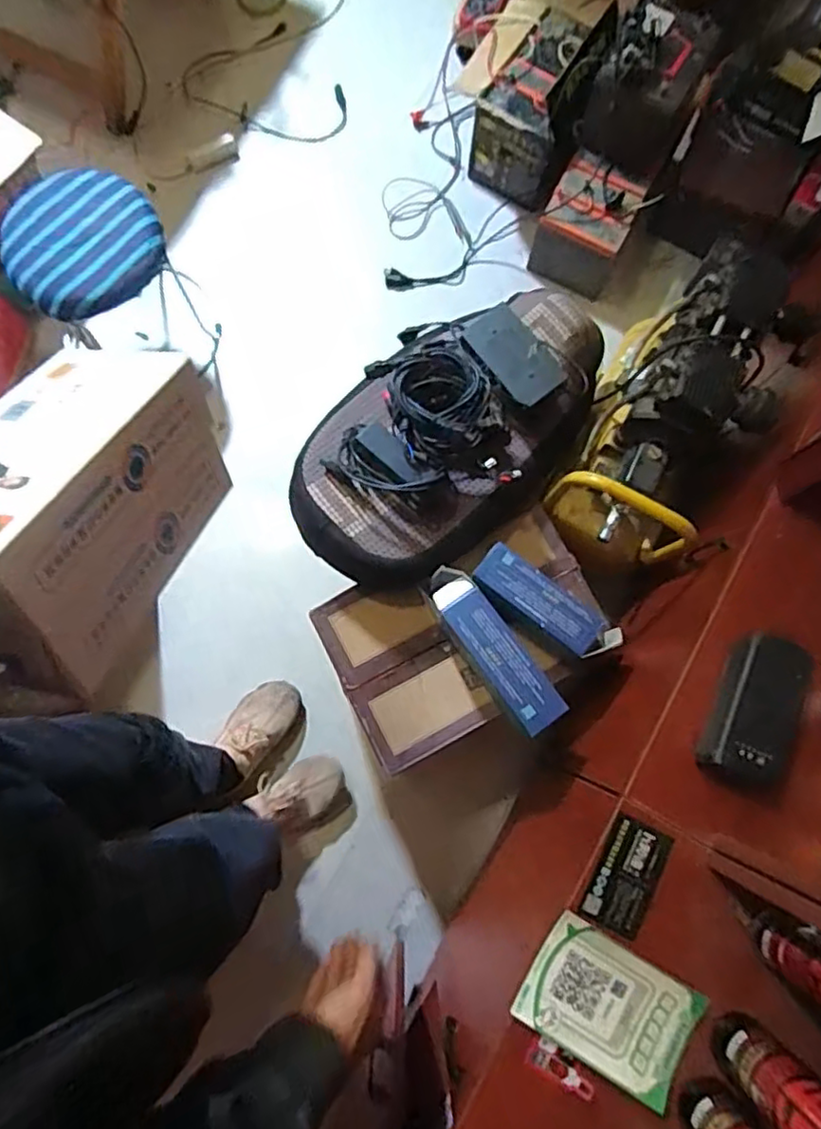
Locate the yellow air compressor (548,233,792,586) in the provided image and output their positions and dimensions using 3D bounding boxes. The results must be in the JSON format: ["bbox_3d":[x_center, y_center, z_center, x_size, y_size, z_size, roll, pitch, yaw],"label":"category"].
[{"bbox_3d":[0.416,-0.225,1.113,0.219,0.428,0.466,26,79,5],"label":"yellow air compressor"}]

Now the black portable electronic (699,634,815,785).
[{"bbox_3d":[0.381,0.162,0.714,0.079,0.064,0.166,21,79,4],"label":"black portable electronic"}]

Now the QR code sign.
[{"bbox_3d":[0.211,0.467,0.675,0.174,0.020,0.118,29,79,5],"label":"QR code sign"}]

